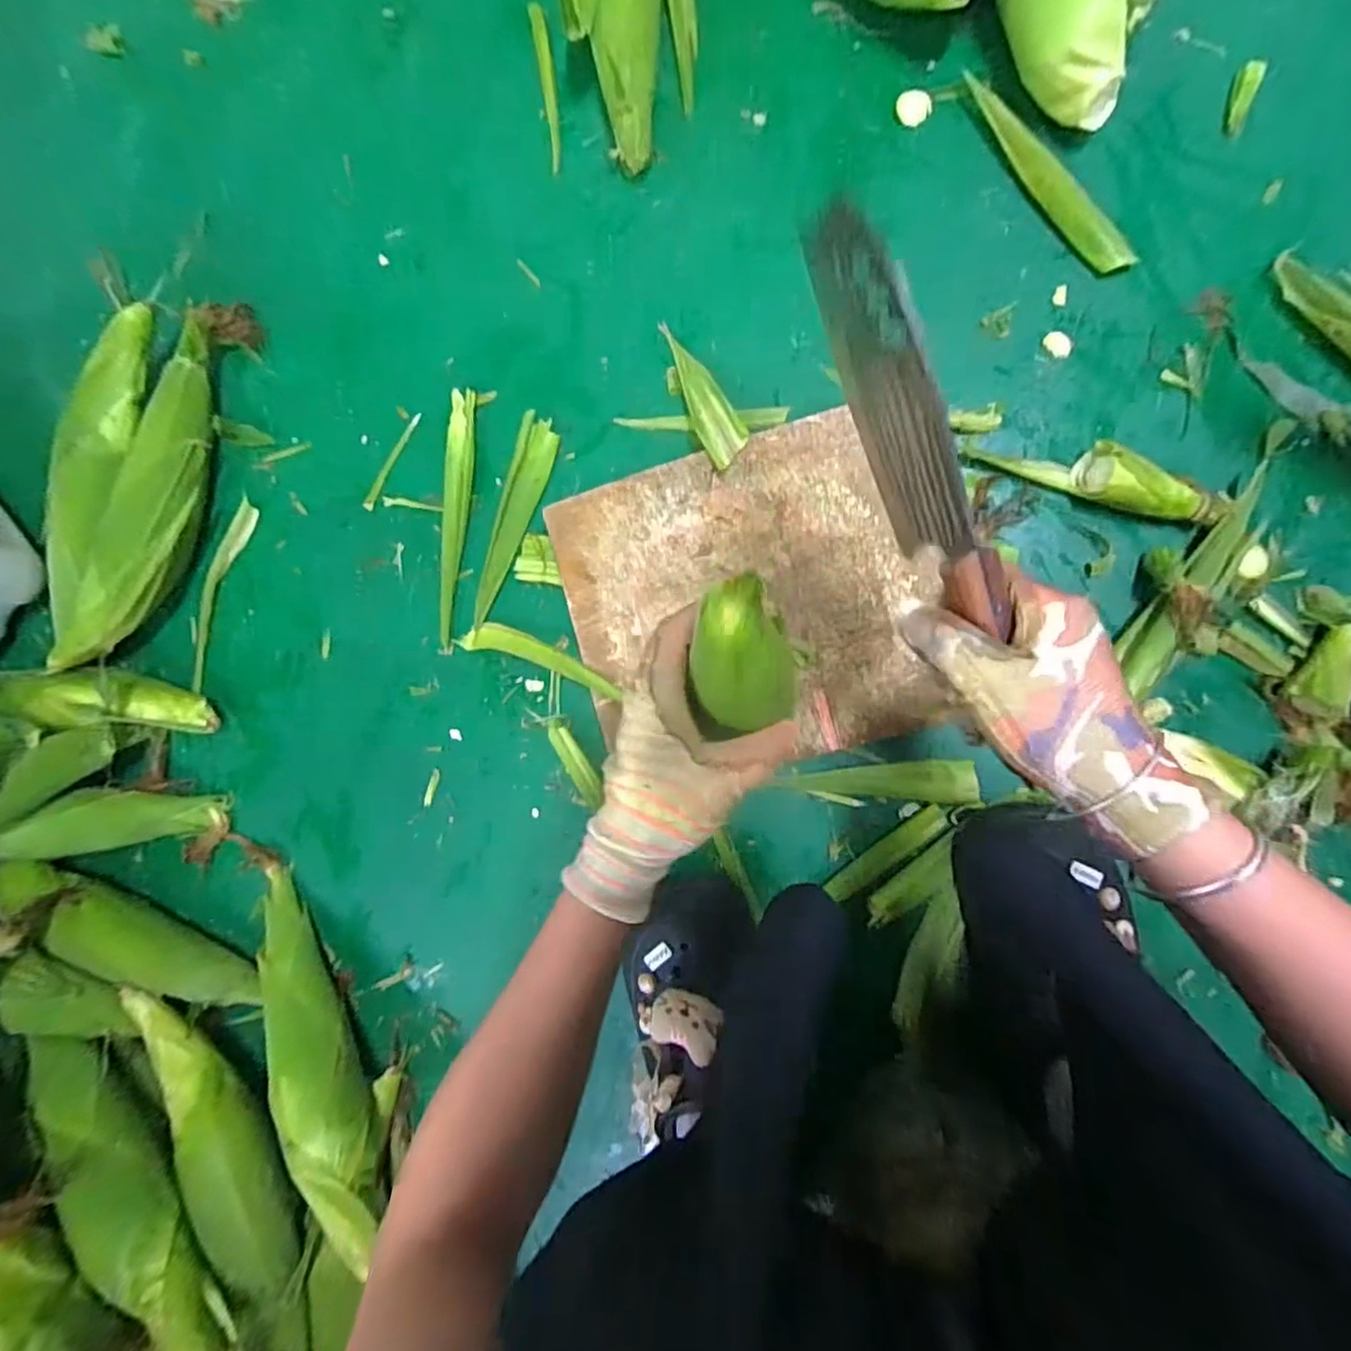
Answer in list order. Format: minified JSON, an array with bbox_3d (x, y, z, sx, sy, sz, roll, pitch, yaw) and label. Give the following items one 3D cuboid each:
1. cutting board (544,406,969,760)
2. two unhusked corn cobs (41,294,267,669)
[{"bbox_3d":[0.051,-0.055,0.523,0.263,0.027,0.251,-17,87,9],"label":"cutting board"},{"bbox_3d":[-0.486,-0.179,0.590,0.110,0.075,0.355,15,92,10],"label":"two unhusked corn cobs"}]

